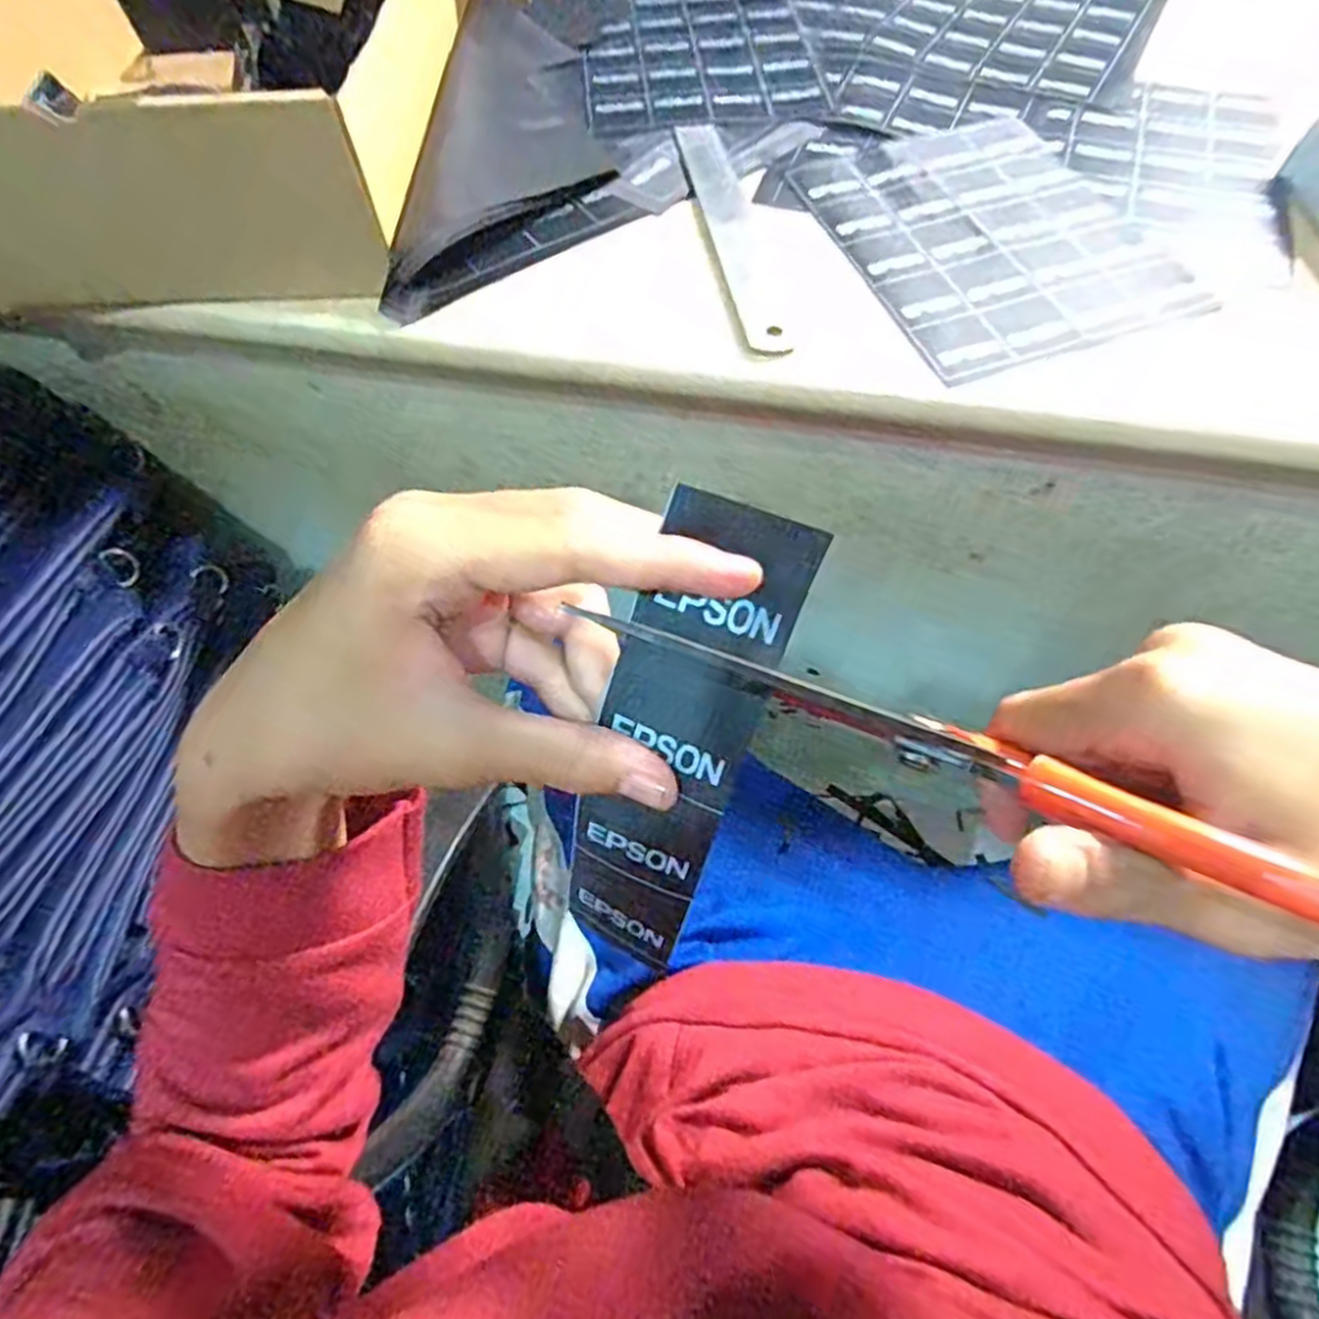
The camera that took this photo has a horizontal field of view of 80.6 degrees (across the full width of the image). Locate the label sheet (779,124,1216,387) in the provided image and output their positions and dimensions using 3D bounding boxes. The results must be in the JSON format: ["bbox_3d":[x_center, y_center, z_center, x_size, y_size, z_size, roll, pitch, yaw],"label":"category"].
[{"bbox_3d":[0.189,-0.243,0.443,0.161,0.005,0.204,-18,62,-7],"label":"label sheet"}]

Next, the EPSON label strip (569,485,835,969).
[{"bbox_3d":[0.003,0.030,0.217,0.039,0.150,0.021,26,30,16],"label":"EPSON label strip"}]

